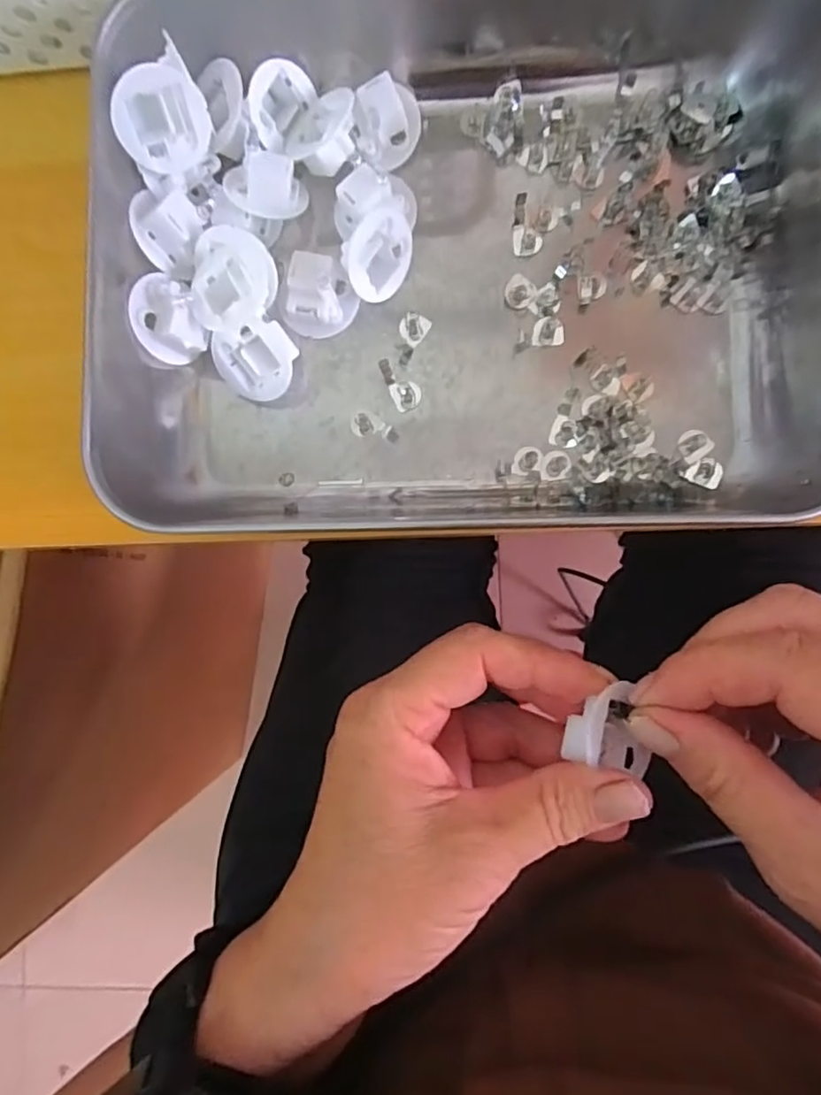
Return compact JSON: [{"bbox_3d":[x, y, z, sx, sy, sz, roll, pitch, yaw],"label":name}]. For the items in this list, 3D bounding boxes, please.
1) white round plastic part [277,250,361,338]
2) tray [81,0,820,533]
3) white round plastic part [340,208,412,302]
[{"bbox_3d":[-0.037,-0.098,0.237,0.027,0.016,0.026,0,86,4],"label":"white round plastic part"},{"bbox_3d":[0.017,-0.116,0.222,0.253,0.050,0.213,-1,86,4],"label":"tray"},{"bbox_3d":[-0.013,-0.112,0.233,0.031,0.026,0.011,-48,46,-8],"label":"white round plastic part"}]

